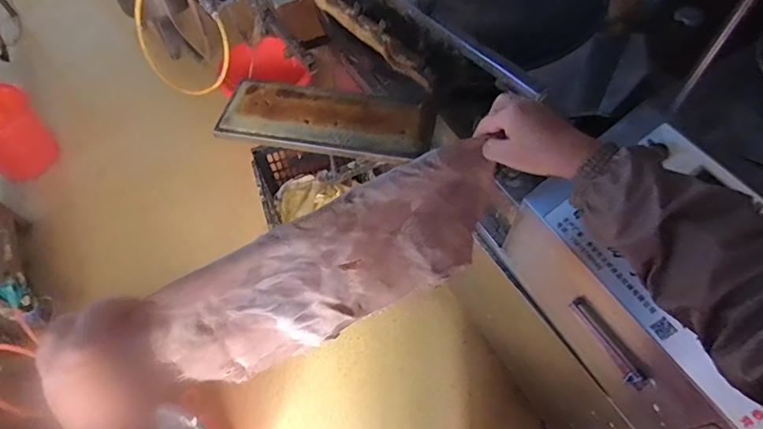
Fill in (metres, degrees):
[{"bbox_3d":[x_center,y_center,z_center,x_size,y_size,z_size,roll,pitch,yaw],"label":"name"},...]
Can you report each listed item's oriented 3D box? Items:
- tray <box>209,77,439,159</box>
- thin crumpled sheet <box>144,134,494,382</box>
[{"bbox_3d":[-0.115,-0.187,0.900,0.420,0.042,0.159,10,59,7],"label":"tray"},{"bbox_3d":[-0.040,0.068,0.535,0.399,0.242,0.048,-27,62,-14],"label":"thin crumpled sheet"}]

